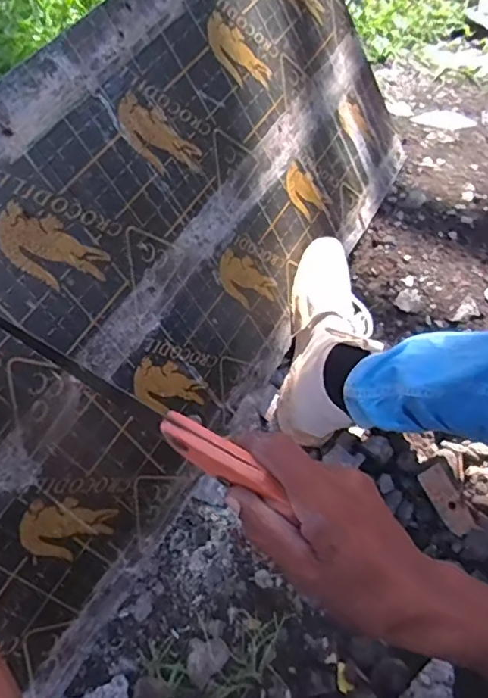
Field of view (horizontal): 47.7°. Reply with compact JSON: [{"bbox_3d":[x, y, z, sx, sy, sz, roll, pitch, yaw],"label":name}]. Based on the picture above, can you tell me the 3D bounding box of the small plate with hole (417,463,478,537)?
[{"bbox_3d":[0.257,0.190,0.697,0.036,0.009,0.086,-26,75,-16],"label":"small plate with hole"}]

